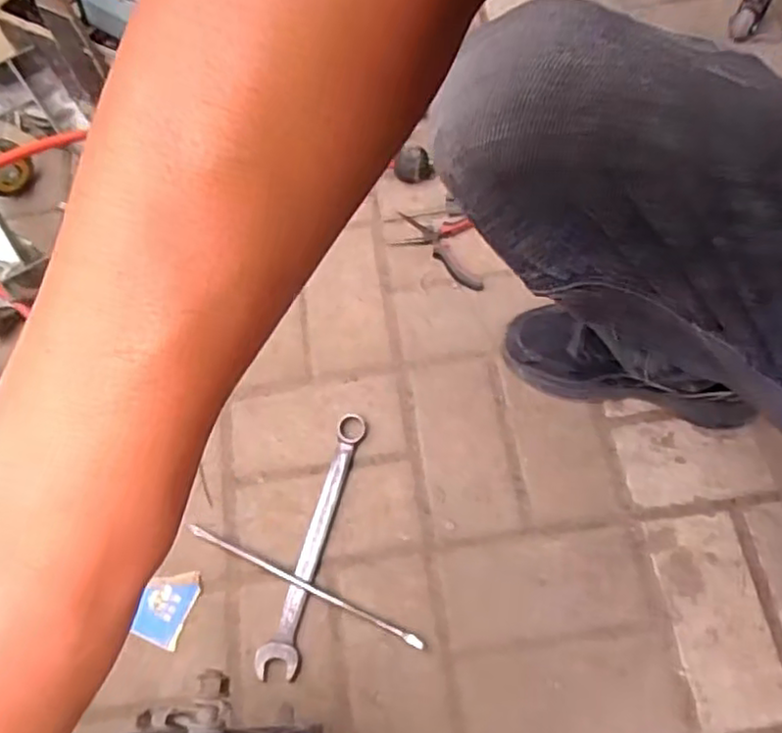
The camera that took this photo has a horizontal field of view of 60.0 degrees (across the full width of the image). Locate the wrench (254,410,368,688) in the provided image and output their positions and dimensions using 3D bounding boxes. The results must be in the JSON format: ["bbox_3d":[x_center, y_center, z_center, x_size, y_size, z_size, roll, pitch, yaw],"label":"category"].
[{"bbox_3d":[-0.076,0.172,0.682,0.038,0.010,0.265,12,68,8],"label":"wrench"}]

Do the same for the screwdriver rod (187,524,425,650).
[{"bbox_3d":[-0.087,0.211,0.656,0.259,0.012,0.009,23,70,12],"label":"screwdriver rod"}]

